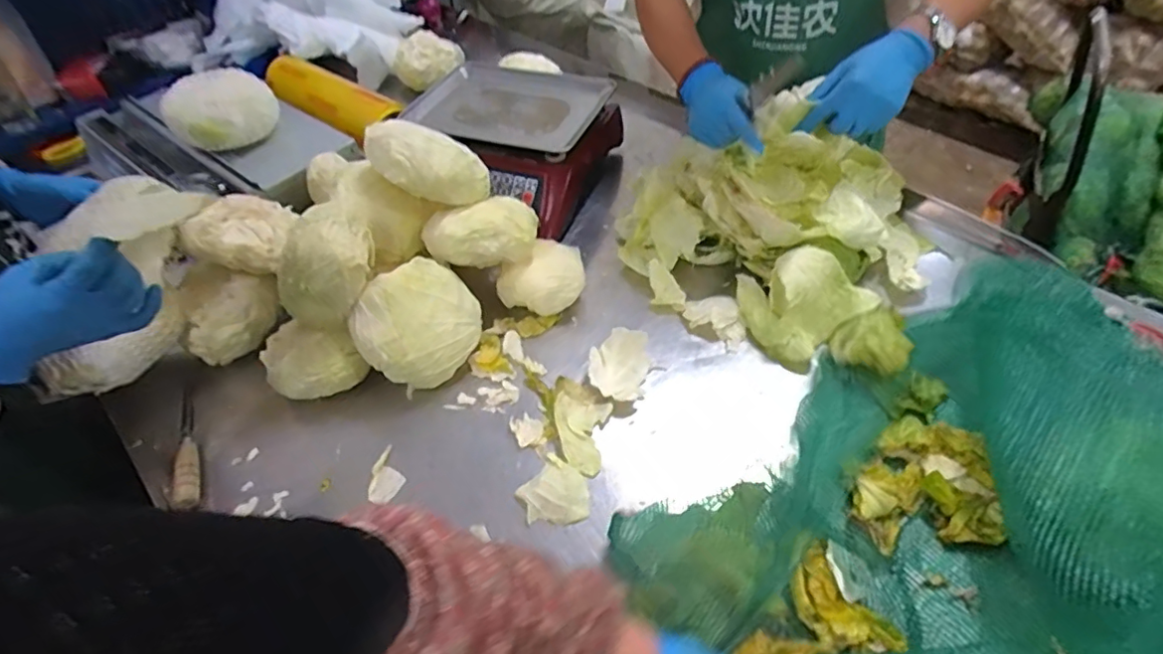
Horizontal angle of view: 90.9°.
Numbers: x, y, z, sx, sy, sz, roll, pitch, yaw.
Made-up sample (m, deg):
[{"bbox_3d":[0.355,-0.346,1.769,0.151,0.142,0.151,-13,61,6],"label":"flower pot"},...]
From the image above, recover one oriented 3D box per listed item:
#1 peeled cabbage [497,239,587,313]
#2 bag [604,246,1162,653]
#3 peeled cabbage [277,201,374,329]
[{"bbox_3d":[-0.058,-0.071,0.829,0.126,0.079,0.105,-9,49,-5],"label":"peeled cabbage"},{"bbox_3d":[0.368,0.201,0.546,0.648,0.133,0.411,-29,53,-21],"label":"bag"},{"bbox_3d":[-0.314,-0.074,0.702,0.120,0.098,0.117,-19,50,-13],"label":"peeled cabbage"}]

